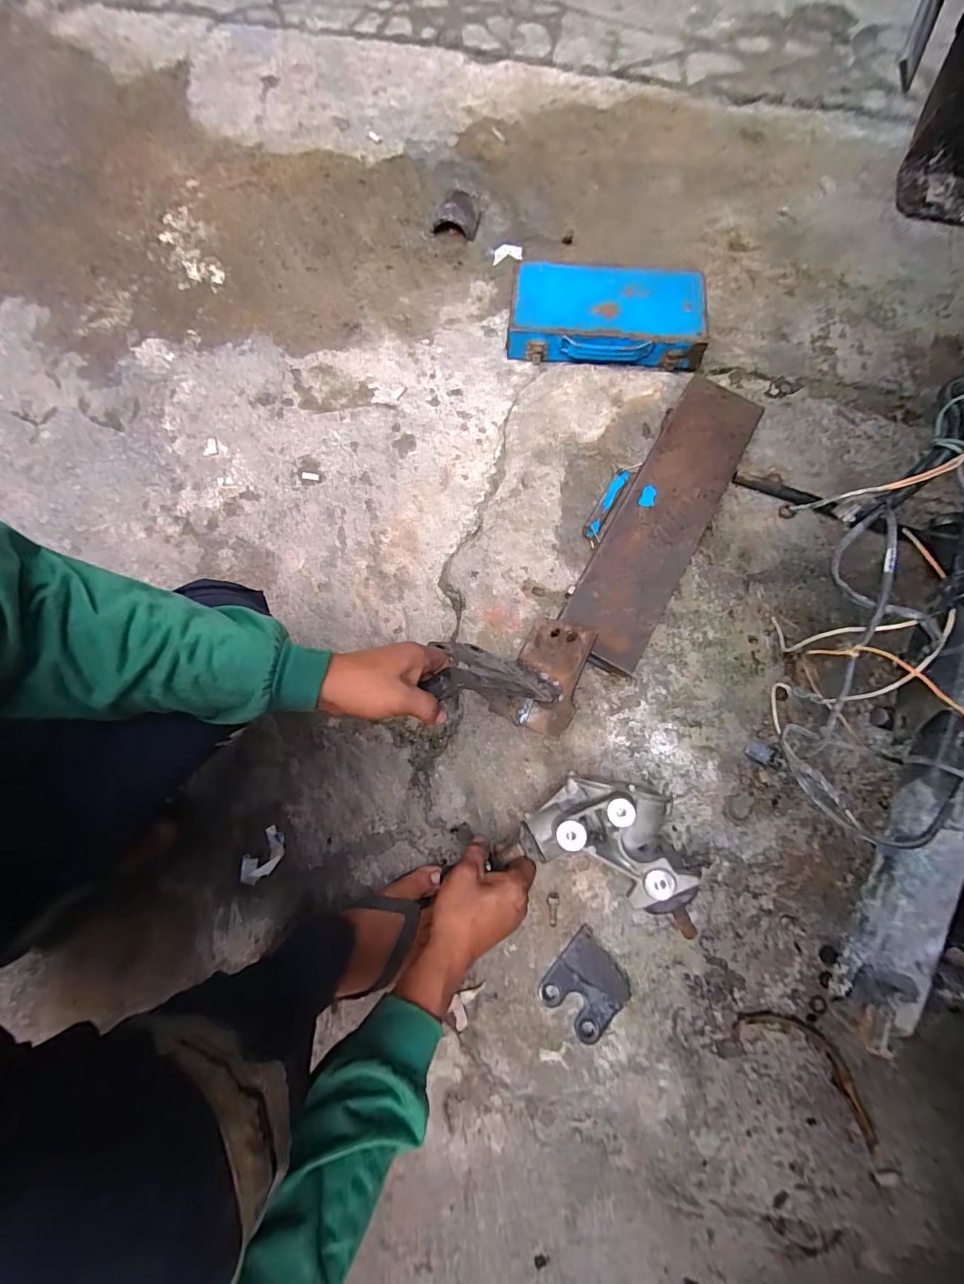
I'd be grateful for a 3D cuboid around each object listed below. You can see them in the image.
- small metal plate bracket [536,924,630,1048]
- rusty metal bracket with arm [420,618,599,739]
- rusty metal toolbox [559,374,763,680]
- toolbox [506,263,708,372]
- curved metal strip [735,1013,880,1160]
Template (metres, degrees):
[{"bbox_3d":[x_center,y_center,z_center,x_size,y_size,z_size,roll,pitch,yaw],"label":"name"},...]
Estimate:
[{"bbox_3d":[0.118,0.388,0.538,0.081,0.020,0.087,42,80,9],"label":"small metal plate bracket"},{"bbox_3d":[0.026,0.023,0.522,0.169,0.133,0.110,14,110,-13],"label":"rusty metal bracket with arm"},{"bbox_3d":[0.231,-0.161,0.641,0.127,0.054,0.427,27,78,7],"label":"rusty metal toolbox"},{"bbox_3d":[0.202,-0.535,0.788,0.309,0.067,0.180,5,77,1],"label":"toolbox"},{"bbox_3d":[0.374,0.471,0.530,0.186,0.004,0.058,40,80,9],"label":"curved metal strip"}]

